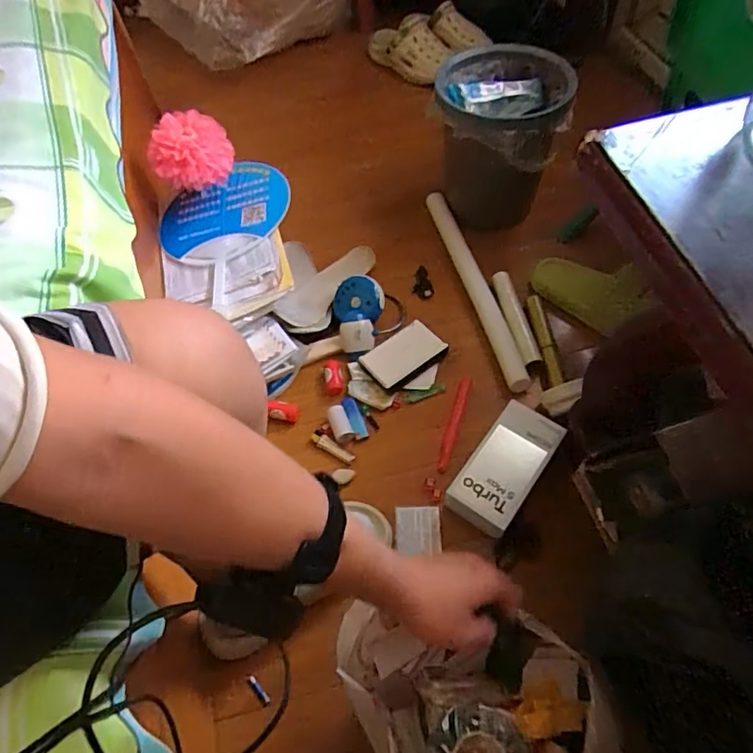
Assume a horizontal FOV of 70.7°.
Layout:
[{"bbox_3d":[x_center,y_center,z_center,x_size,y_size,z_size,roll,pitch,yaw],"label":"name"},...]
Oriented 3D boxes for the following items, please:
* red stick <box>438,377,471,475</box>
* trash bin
[{"bbox_3d":[0.129,0.075,0.882,0.019,0.007,0.184,14,61,13],"label":"red stick"},{"bbox_3d":[0.234,-0.446,1.043,0.229,0.268,0.244,0,59,4],"label":"trash bin"}]

